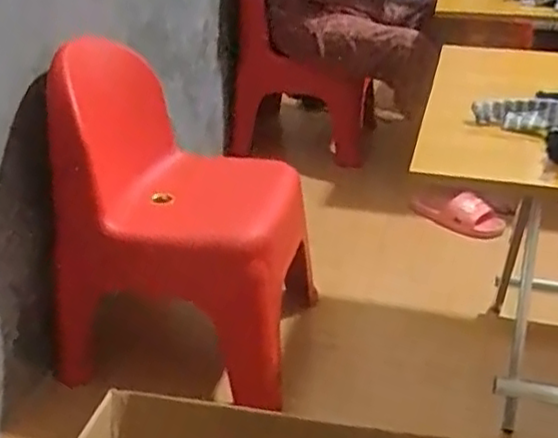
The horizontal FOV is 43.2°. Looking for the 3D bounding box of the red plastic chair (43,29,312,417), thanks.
[{"bbox_3d":[-0.162,-0.010,1.212,0.374,0.505,0.340,6,29,11],"label":"red plastic chair"}]

